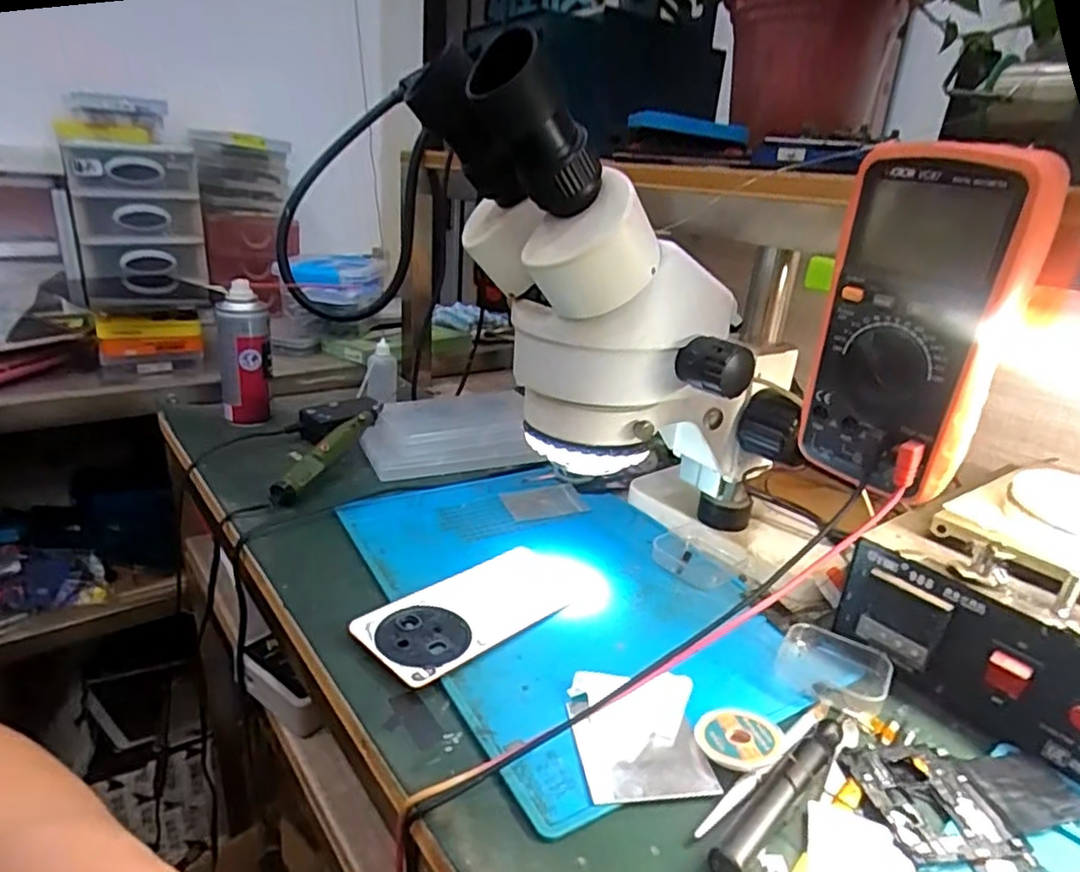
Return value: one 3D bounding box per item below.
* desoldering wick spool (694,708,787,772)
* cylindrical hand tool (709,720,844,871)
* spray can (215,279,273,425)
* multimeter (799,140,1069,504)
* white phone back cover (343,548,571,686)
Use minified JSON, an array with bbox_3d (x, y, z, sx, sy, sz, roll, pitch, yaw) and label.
[{"bbox_3d":[0.108,0.164,0.359,0.045,0.012,0.045,3,22,-1],"label":"desoldering wick spool"},{"bbox_3d":[0.123,0.178,0.331,0.123,0.014,0.014,-18,30,-41],"label":"cylindrical hand tool"},{"bbox_3d":[-0.317,-0.085,0.714,0.051,0.149,0.056,3,22,-1],"label":"spray can"},{"bbox_3d":[0.196,-0.056,0.350,0.031,0.171,0.094,-13,27,-35],"label":"multimeter"},{"bbox_3d":[-0.046,0.119,0.451,0.149,0.009,0.077,-18,30,-42],"label":"white phone back cover"}]

